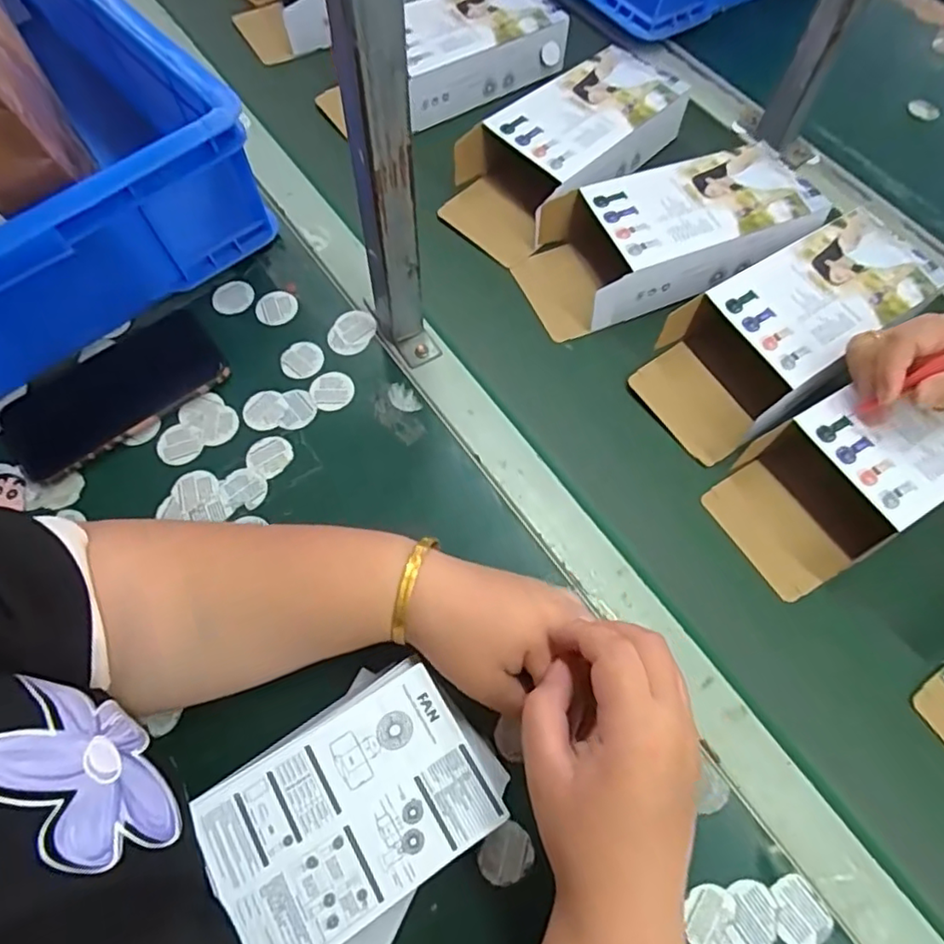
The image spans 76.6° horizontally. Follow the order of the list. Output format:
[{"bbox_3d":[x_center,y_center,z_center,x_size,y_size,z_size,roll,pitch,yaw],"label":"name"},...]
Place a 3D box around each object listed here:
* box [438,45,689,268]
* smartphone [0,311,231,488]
[{"bbox_3d":[0.085,-0.301,0.563,0.244,0.062,0.102,-39,73,-19],"label":"box"},{"bbox_3d":[-0.277,-0.060,0.466,0.162,0.012,0.080,-34,71,-17],"label":"smartphone"}]

